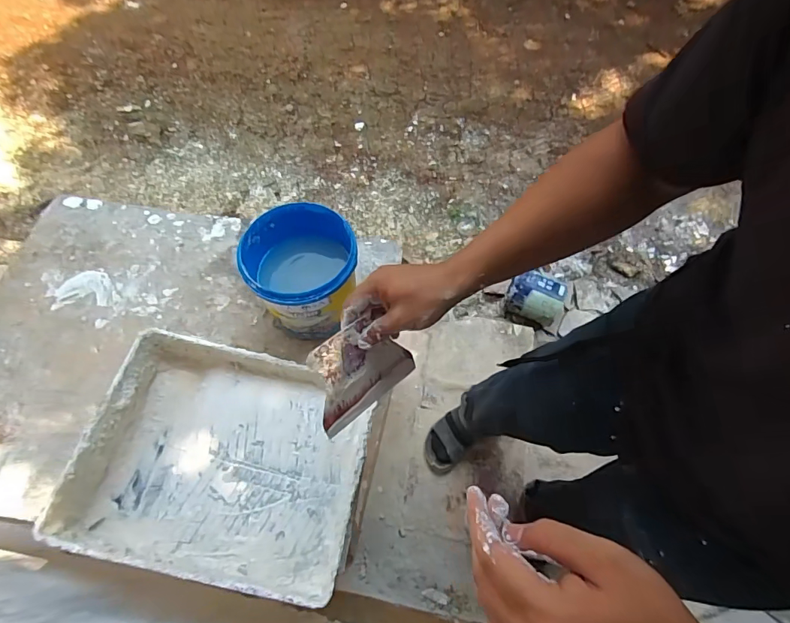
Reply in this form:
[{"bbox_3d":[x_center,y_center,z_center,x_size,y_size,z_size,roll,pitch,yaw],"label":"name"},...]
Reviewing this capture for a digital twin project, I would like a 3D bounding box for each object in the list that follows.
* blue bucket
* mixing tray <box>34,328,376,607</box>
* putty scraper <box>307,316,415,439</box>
[{"bbox_3d":[-0.136,-0.055,0.662,0.154,0.146,0.162,0,65,-1],"label":"blue bucket"},{"bbox_3d":[-0.223,0.197,0.580,0.348,0.083,0.275,11,63,6],"label":"mixing tray"},{"bbox_3d":[-0.034,0.057,0.430,0.114,0.103,0.005,-36,39,-24],"label":"putty scraper"}]

